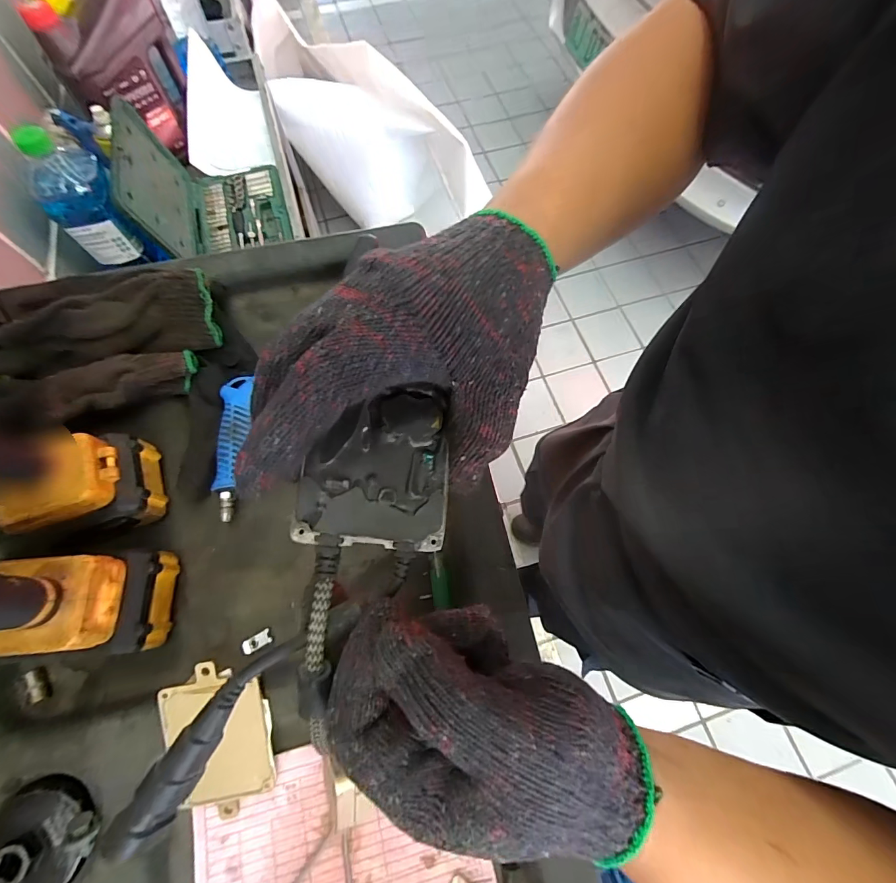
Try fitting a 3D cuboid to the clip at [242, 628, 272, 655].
[{"bbox_3d":[-0.162,0.170,0.346,0.023,0.004,0.012,-28,71,-10],"label":"clip"}]

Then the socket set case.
[{"bbox_3d":[-0.447,-0.483,0.764,0.233,0.162,0.287,-19,70,-7],"label":"socket set case"}]

